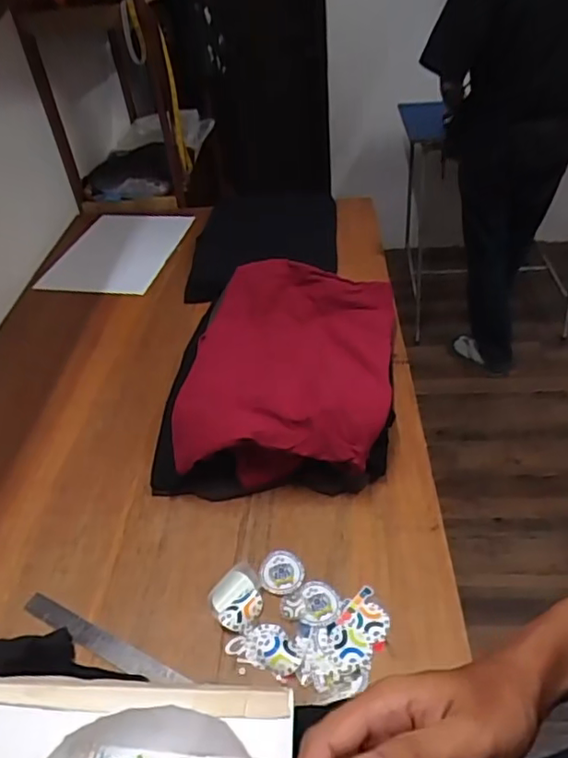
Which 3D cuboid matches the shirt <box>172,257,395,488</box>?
[{"bbox_3d":[0.017,-0.038,1.020,0.346,0.112,0.498,0,40,7],"label":"shirt"}]

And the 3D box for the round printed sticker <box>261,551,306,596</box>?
[{"bbox_3d":[-0.001,0.262,0.794,0.059,0.009,0.061,-3,40,3],"label":"round printed sticker"}]

